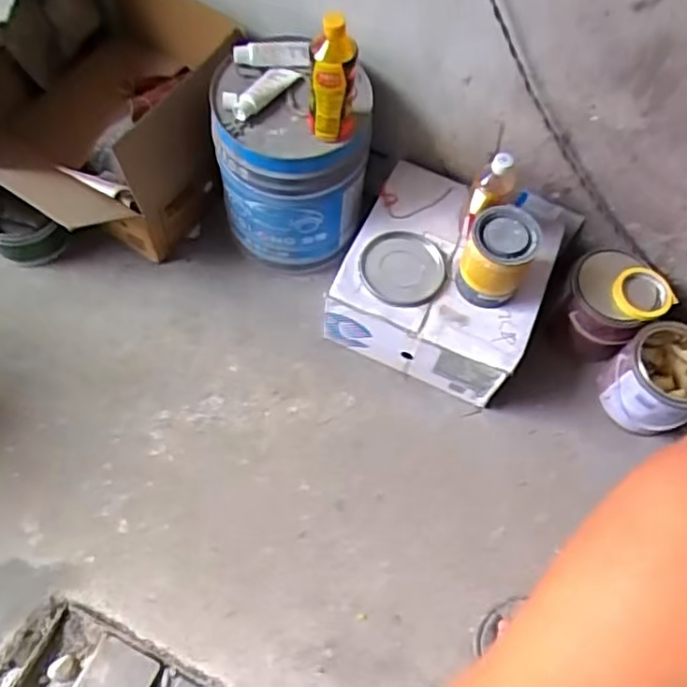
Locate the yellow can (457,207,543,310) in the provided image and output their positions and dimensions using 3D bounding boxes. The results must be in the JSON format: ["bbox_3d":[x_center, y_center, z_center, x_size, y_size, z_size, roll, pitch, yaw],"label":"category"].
[{"bbox_3d":[0.251,-0.140,1.074,0.107,0.151,0.113,20,63,5],"label":"yellow can"}]

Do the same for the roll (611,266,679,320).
[{"bbox_3d":[0.528,-0.088,1.151,0.115,0.035,0.101,-33,70,-20],"label":"roll"}]

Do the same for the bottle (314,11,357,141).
[{"bbox_3d":[-0.015,-0.390,0.931,0.063,0.222,0.057,4,64,-2],"label":"bottle"}]

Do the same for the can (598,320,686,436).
[{"bbox_3d":[0.569,0.068,1.180,0.167,0.155,0.160,2,64,-3],"label":"can"}]

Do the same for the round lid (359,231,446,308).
[{"bbox_3d":[0.104,-0.132,1.144,0.144,0.015,0.152,2,62,-4],"label":"round lid"}]

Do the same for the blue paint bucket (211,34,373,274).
[{"bbox_3d":[-0.090,-0.331,1.197,0.265,0.349,0.251,11,62,0],"label":"blue paint bucket"}]

